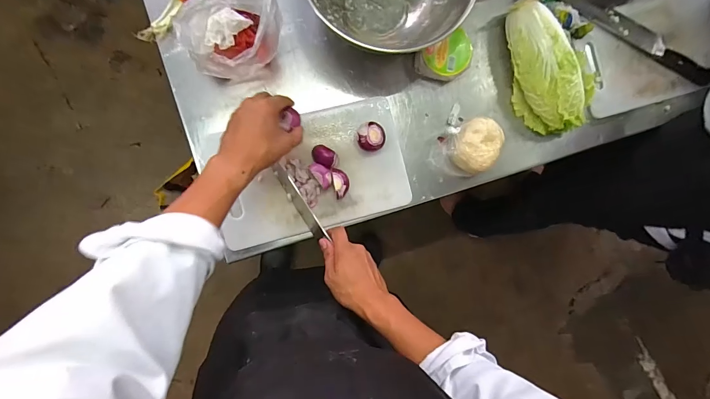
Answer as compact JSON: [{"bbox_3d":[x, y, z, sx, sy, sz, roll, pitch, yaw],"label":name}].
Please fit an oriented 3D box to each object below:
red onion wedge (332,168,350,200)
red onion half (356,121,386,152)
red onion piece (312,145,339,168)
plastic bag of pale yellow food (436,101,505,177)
[{"bbox_3d":[-0.024,-0.028,0.596,0.027,0.033,0.050,-12,90,-8],"label":"red onion wedge"},{"bbox_3d":[0.029,-0.107,0.602,0.048,0.038,0.047,0,88,-8],"label":"red onion half"},{"bbox_3d":[-0.051,-0.072,0.600,0.048,0.021,0.032,37,84,-5],"label":"red onion piece"},{"bbox_3d":[0.204,-0.101,0.620,0.092,0.055,0.112,26,85,-6],"label":"plastic bag of pale yellow food"}]

